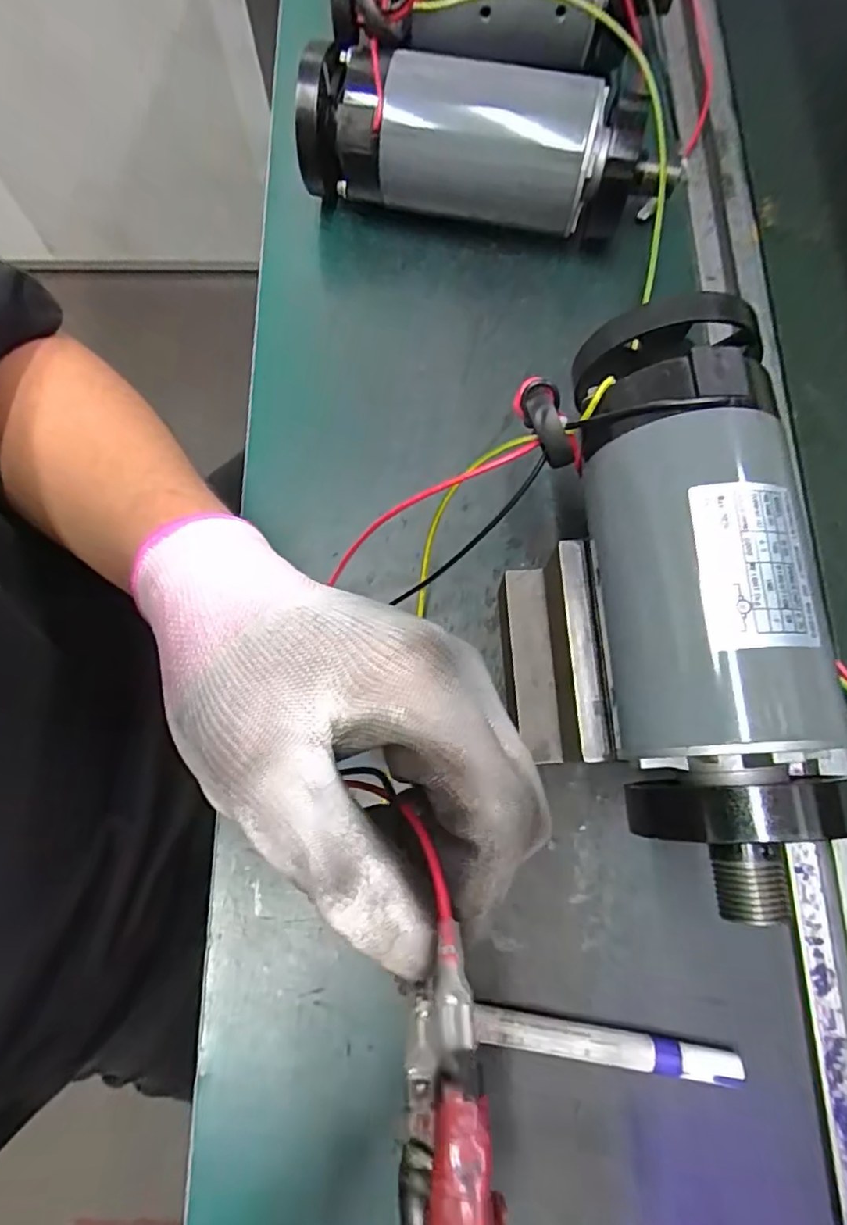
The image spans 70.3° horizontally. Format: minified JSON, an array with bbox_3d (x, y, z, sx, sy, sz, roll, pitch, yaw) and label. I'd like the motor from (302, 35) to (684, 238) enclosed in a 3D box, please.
[{"bbox_3d":[0.039,-0.293,0.390,0.234,0.075,0.068,6,74,2],"label":"motor"}]

